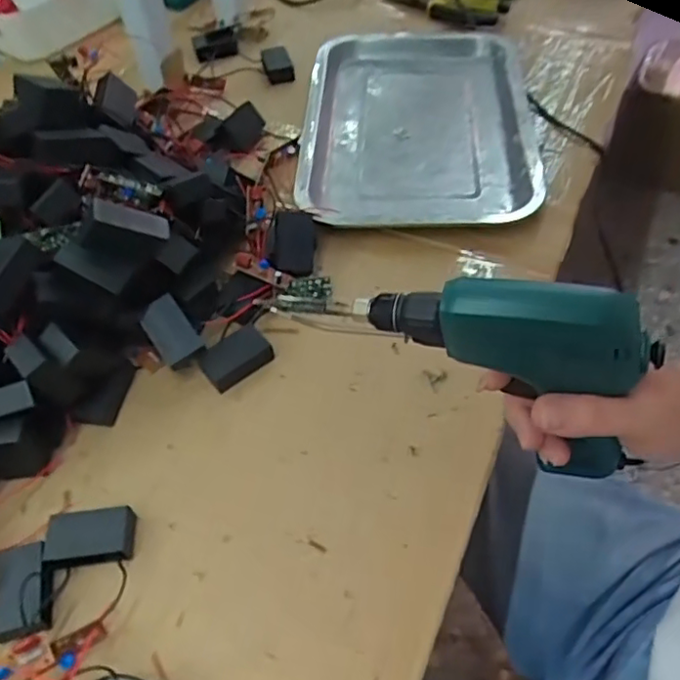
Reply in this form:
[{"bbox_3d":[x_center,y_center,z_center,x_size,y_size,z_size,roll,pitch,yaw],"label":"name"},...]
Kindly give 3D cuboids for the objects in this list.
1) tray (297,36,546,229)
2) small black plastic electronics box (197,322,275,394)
[{"bbox_3d":[0.075,-0.209,0.588,0.210,0.027,0.300,2,54,5],"label":"tray"},{"bbox_3d":[-0.073,0.012,0.437,0.046,0.021,0.030,-34,59,-20],"label":"small black plastic electronics box"}]

